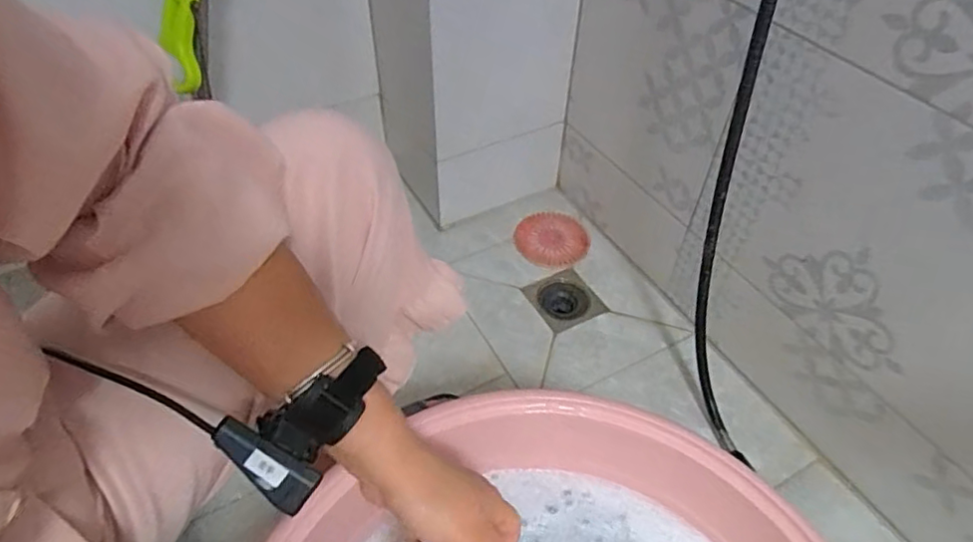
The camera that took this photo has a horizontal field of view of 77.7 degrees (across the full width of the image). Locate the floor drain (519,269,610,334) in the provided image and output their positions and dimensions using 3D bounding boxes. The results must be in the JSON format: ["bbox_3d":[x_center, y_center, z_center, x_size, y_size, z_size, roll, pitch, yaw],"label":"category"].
[{"bbox_3d":[0.127,0.050,0.990,0.097,0.020,0.113,-23,52,-21],"label":"floor drain"}]

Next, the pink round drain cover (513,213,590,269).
[{"bbox_3d":[0.118,-0.058,1.076,0.127,0.011,0.132,1,48,-1],"label":"pink round drain cover"}]

